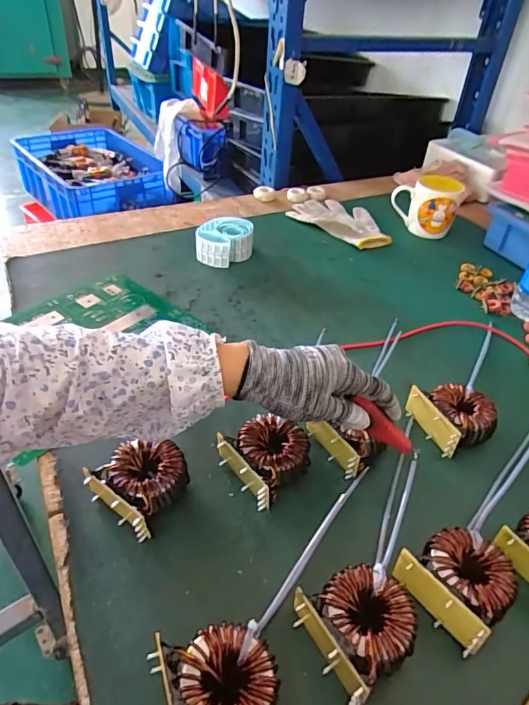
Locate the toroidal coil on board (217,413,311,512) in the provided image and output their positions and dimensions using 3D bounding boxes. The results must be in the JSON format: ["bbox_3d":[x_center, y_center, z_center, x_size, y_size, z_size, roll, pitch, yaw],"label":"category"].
[{"bbox_3d":[0.002,0.099,0.459,0.078,0.039,0.075,-25,48,-30],"label":"toroidal coil on board"}]

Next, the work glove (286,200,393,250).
[{"bbox_3d":[0.157,-0.256,0.907,0.210,0.017,0.131,31,47,28],"label":"work glove"}]

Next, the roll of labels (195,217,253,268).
[{"bbox_3d":[-0.067,-0.185,0.782,0.094,0.049,0.094,1,40,-4],"label":"roll of labels"}]

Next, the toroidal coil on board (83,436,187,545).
[{"bbox_3d":[-0.110,0.117,0.427,0.067,0.040,0.073,29,46,27],"label":"toroidal coil on board"}]

